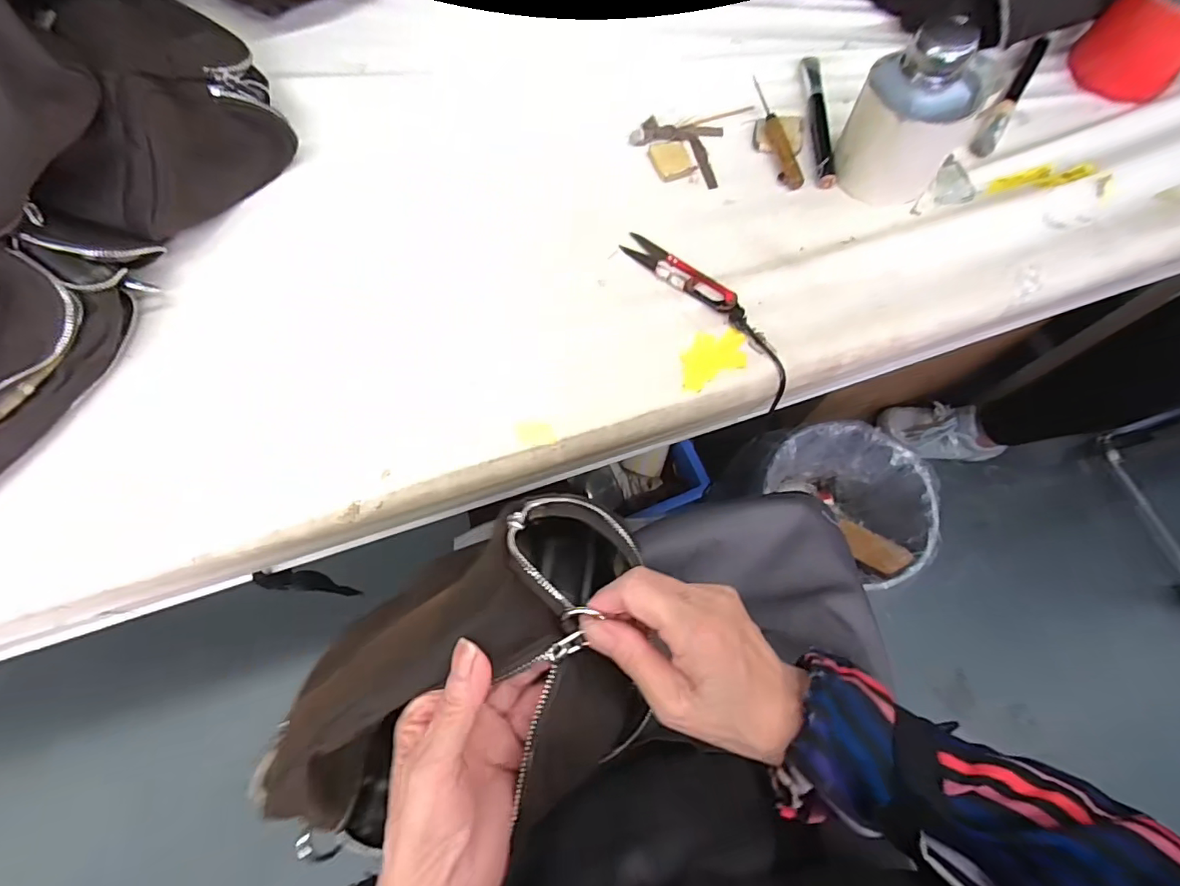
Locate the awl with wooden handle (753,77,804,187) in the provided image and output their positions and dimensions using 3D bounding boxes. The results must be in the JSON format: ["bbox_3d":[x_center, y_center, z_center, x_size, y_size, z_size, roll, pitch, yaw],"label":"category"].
[{"bbox_3d":[0.154,-0.258,0.431,0.016,0.014,0.113,-9,70,-3],"label":"awl with wooden handle"}]

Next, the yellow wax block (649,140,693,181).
[{"bbox_3d":[0.067,-0.234,0.431,0.031,0.004,0.038,-11,70,-3],"label":"yellow wax block"}]

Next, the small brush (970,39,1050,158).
[{"bbox_3d":[0.347,-0.284,0.429,0.020,0.010,0.146,34,74,12],"label":"small brush"}]

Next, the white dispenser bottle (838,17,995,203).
[{"bbox_3d":[0.229,-0.234,0.372,0.077,0.093,0.072,30,73,11],"label":"white dispenser bottle"}]

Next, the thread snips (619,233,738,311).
[{"bbox_3d":[0.066,-0.127,0.387,0.098,0.009,0.025,37,75,13],"label":"thread snips"}]

